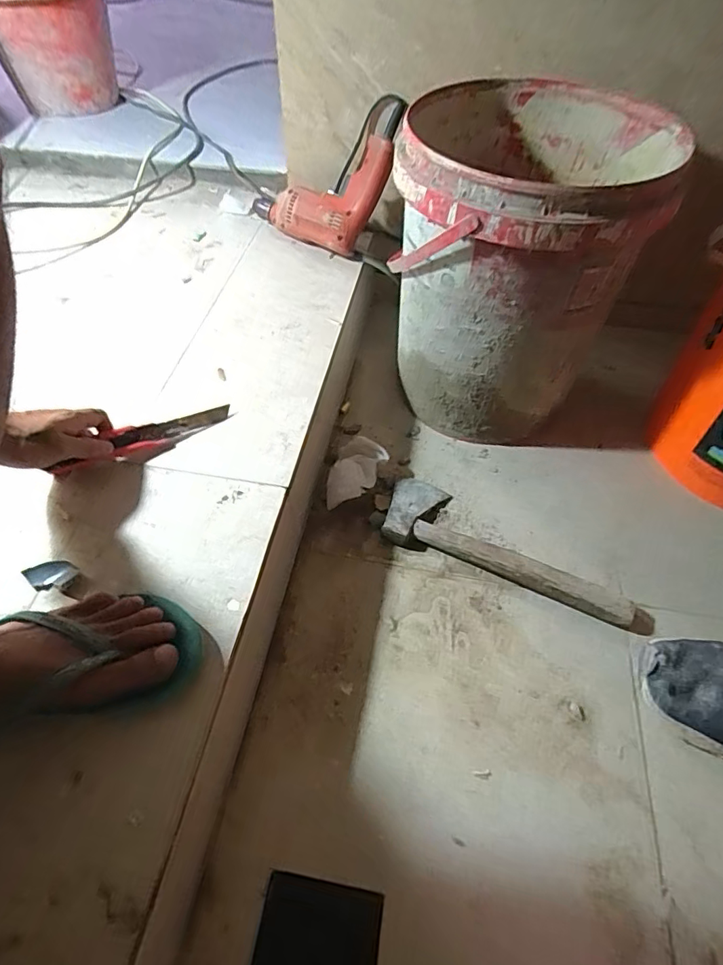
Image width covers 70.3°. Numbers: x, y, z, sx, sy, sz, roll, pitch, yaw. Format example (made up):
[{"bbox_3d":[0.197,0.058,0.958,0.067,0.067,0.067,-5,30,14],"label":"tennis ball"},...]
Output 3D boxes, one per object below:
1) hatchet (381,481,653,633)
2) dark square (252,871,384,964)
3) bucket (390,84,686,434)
[{"bbox_3d":[0.193,0.079,0.642,0.331,0.031,0.101,19,55,13],"label":"hatchet"},{"bbox_3d":[-0.037,0.387,0.417,0.098,0.007,0.098,8,53,5],"label":"dark square"},{"bbox_3d":[0.198,-0.283,0.711,0.307,0.355,0.332,13,54,9],"label":"bucket"}]

